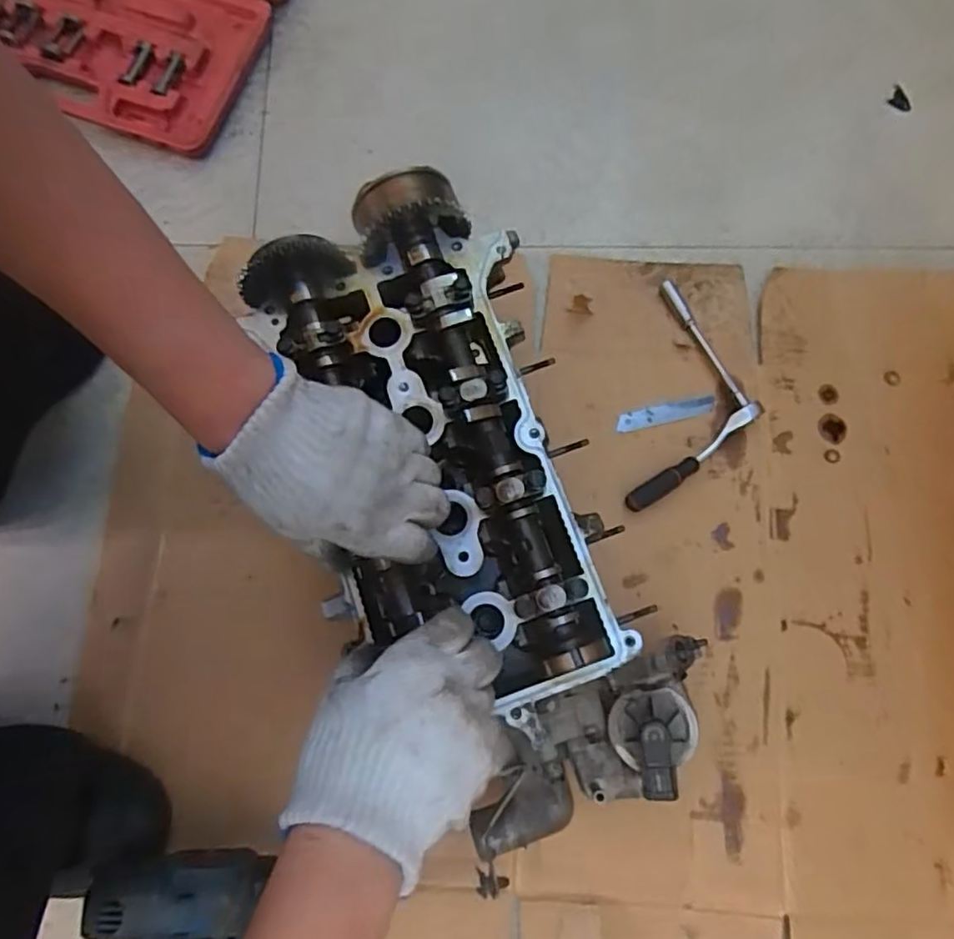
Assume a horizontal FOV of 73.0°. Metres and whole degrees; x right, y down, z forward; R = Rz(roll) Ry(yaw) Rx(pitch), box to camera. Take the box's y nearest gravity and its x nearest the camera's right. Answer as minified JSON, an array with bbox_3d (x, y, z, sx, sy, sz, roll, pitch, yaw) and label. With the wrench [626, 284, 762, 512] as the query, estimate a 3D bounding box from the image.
[{"bbox_3d":[0.205,-0.061,0.591,0.102,0.023,0.221,13,76,3],"label":"wrench"}]

